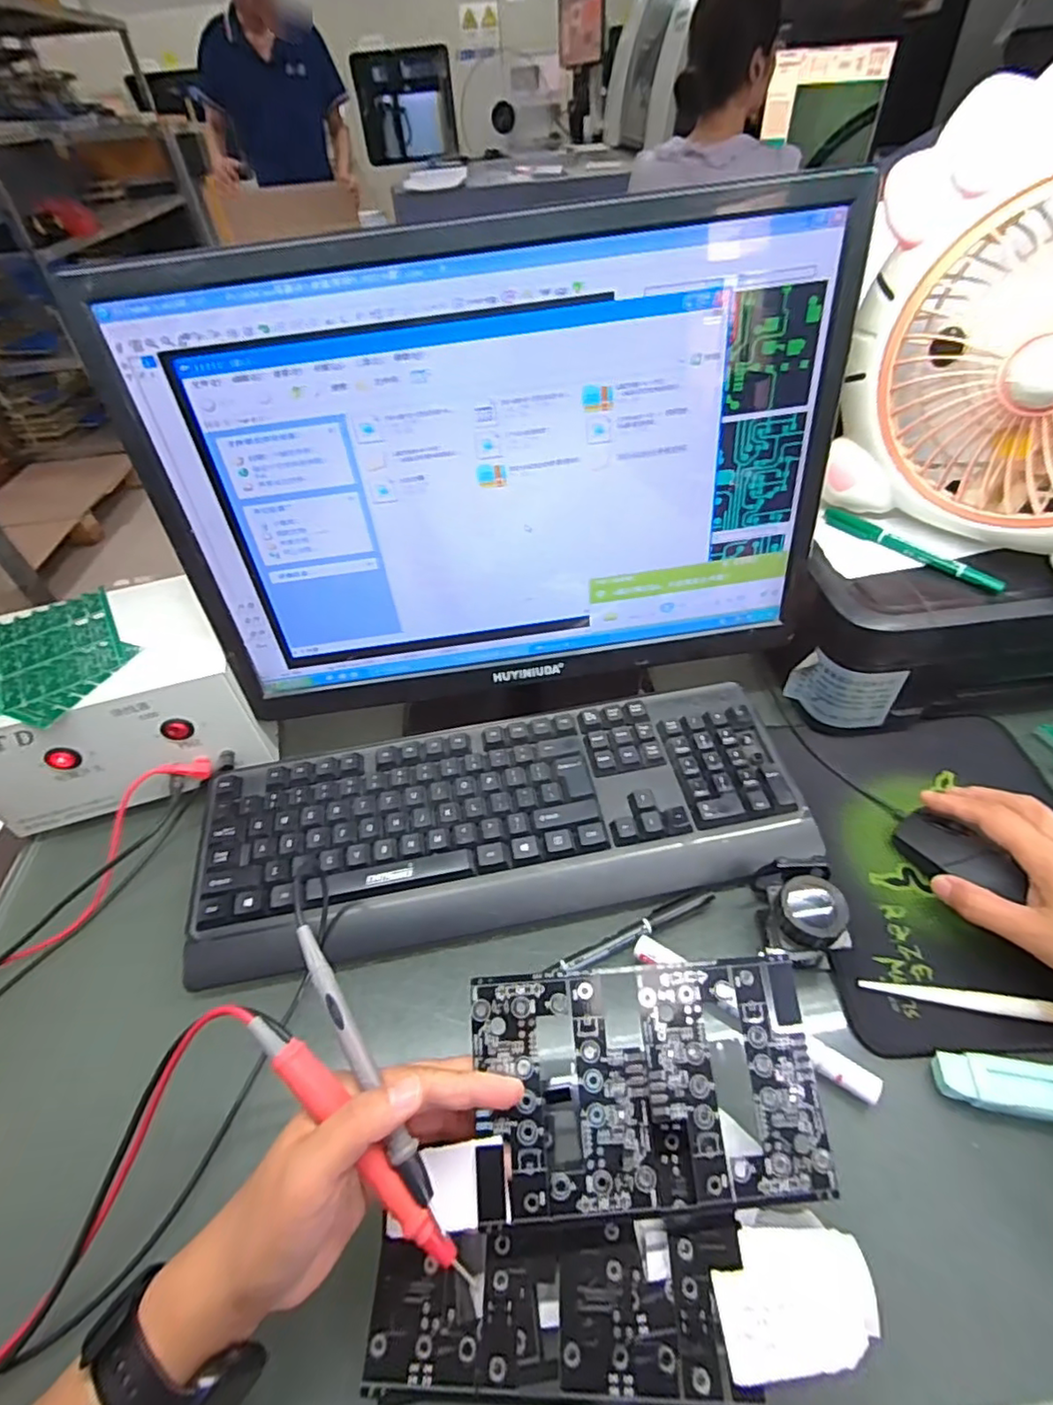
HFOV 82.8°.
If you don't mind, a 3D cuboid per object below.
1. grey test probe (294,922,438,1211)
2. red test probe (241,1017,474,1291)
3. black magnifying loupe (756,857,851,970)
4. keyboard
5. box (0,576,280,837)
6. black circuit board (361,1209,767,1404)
[{"bbox_3d":[-0.078,0.162,0.274,0.010,0.008,0.128,-28,67,-20],"label":"grey test probe"},{"bbox_3d":[-0.073,0.192,0.258,0.139,0.009,0.012,43,60,11],"label":"red test probe"},{"bbox_3d":[0.169,0.131,0.372,0.045,0.060,0.056,5,47,10],"label":"black magnifying loupe"},{"bbox_3d":[-0.019,0.084,0.443,0.426,0.036,0.156,-8,46,-3],"label":"keyboard"},{"bbox_3d":[-0.330,-0.019,0.488,0.203,0.093,0.169,-14,46,-8],"label":"box"},{"bbox_3d":[0.014,0.266,0.265,0.163,0.008,0.058,-2,46,3],"label":"black circuit board"}]

